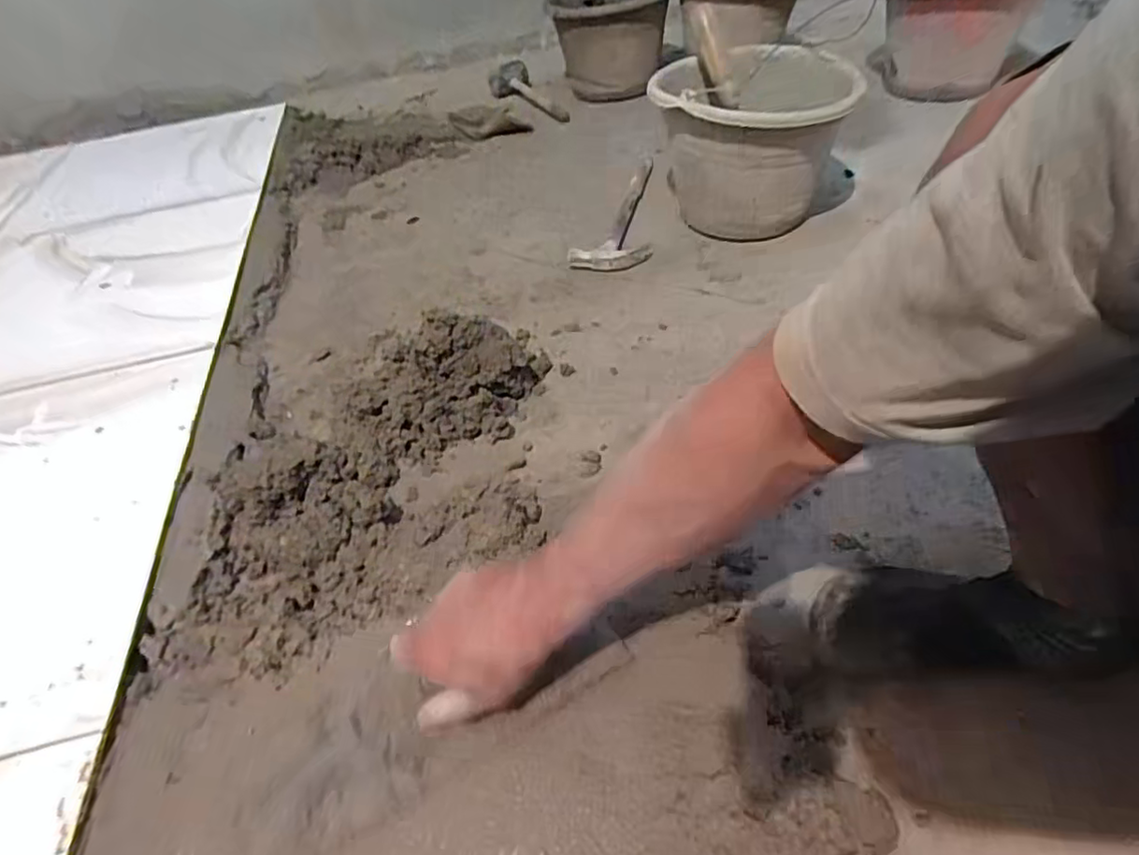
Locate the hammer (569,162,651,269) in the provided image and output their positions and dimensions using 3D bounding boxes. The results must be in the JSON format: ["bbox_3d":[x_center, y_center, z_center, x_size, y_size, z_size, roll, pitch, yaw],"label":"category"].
[{"bbox_3d":[0.084,-0.357,1.017,0.122,0.044,0.321,3,47,12],"label":"hammer"}]

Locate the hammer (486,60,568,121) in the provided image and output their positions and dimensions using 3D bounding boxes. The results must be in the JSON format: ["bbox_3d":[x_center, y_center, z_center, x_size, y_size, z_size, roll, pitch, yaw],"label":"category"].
[{"bbox_3d":[-0.101,-0.754,1.398,0.101,0.057,0.285,-21,47,-12],"label":"hammer"}]

